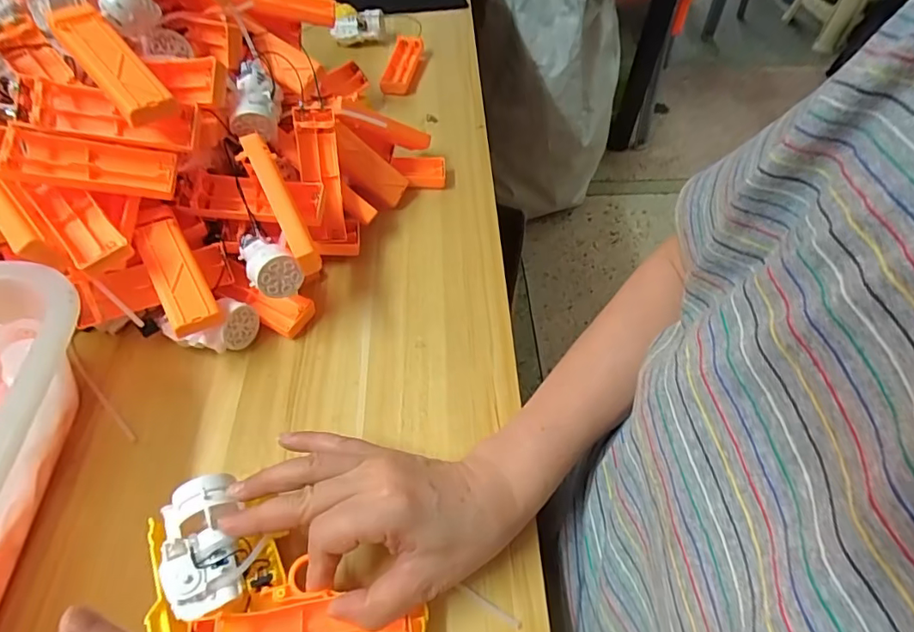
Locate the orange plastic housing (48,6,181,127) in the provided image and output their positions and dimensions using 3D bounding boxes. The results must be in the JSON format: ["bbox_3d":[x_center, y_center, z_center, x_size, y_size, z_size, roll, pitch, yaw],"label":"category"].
[{"bbox_3d":[-0.234,-0.172,0.351,0.031,0.017,0.105,-39,80,-26],"label":"orange plastic housing"}]

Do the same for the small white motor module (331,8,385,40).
[{"bbox_3d":[-0.131,-0.382,0.682,0.070,0.032,0.023,-2,52,15],"label":"small white motor module"}]

